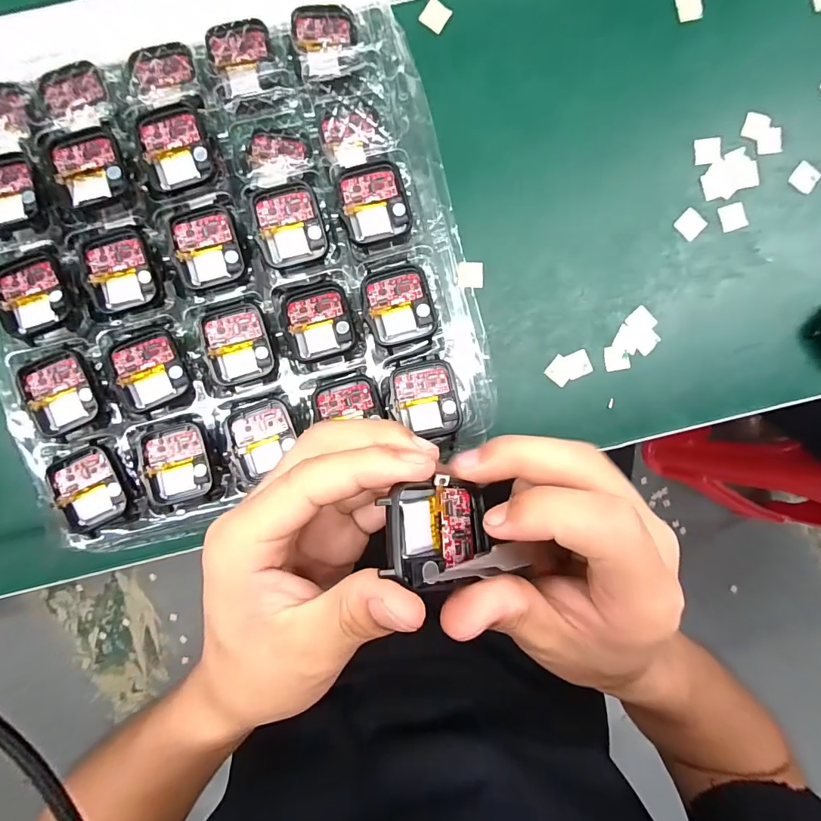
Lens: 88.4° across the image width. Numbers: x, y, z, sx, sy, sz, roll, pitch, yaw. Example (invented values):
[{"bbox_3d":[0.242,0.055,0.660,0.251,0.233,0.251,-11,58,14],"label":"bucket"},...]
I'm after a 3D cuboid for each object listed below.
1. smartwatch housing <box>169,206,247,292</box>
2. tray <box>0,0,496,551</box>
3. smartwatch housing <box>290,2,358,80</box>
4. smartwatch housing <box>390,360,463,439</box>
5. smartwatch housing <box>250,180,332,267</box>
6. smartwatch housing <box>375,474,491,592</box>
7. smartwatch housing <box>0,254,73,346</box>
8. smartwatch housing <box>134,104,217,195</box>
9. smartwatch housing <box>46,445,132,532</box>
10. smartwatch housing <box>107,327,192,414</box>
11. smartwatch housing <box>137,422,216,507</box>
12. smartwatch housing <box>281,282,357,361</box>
[{"bbox_3d":[-0.115,-0.093,0.239,0.038,0.006,0.044,-14,92,-1],"label":"smartwatch housing"},{"bbox_3d":[-0.110,-0.089,0.242,0.259,0.028,0.281,-18,92,-1],"label":"tray"},{"bbox_3d":[-0.048,-0.210,0.241,0.036,0.005,0.042,-5,92,-1],"label":"smartwatch housing"},{"bbox_3d":[0.009,-0.006,0.238,0.036,0.006,0.043,-11,92,-1],"label":"smartwatch housing"},{"bbox_3d":[-0.068,-0.105,0.240,0.037,0.010,0.043,-15,92,-1],"label":"smartwatch housing"},{"bbox_3d":[0.011,0.044,0.152,0.045,0.008,0.038,7,76,-36],"label":"smartwatch housing"},{"bbox_3d":[-0.207,-0.064,0.231,0.035,0.008,0.047,-25,92,-1],"label":"smartwatch housing"},{"bbox_3d":[-0.130,-0.146,0.237,0.037,0.009,0.044,-14,92,-1],"label":"smartwatch housing"},{"bbox_3d":[-0.179,0.043,0.235,0.034,0.005,0.043,-28,92,-1],"label":"smartwatch housing"},{"bbox_3d":[-0.147,-0.023,0.237,0.036,0.005,0.042,-23,92,-1],"label":"smartwatch housing"},{"bbox_3d":[-0.132,0.030,0.240,0.036,0.008,0.044,-13,92,-1],"label":"smartwatch housing"},{"bbox_3d":[-0.052,-0.052,0.240,0.038,0.008,0.043,-16,92,-1],"label":"smartwatch housing"}]

